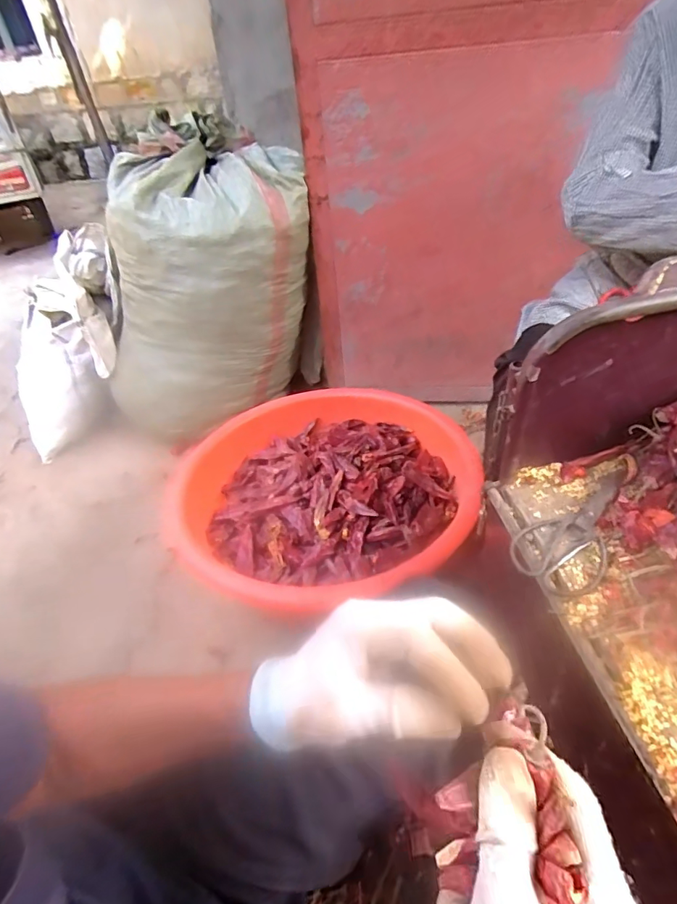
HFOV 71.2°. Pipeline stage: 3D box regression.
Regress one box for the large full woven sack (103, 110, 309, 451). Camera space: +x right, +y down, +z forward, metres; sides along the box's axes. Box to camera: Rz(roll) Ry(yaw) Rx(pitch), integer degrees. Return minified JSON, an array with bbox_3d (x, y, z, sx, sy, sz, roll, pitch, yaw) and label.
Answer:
[{"bbox_3d":[-0.378,-0.423,1.264,0.595,0.613,0.364,-16,42,-10],"label":"large full woven sack"}]

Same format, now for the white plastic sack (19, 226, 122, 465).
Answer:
[{"bbox_3d":[-0.799,-0.336,1.381,0.388,0.643,0.137,32,17,23],"label":"white plastic sack"}]

